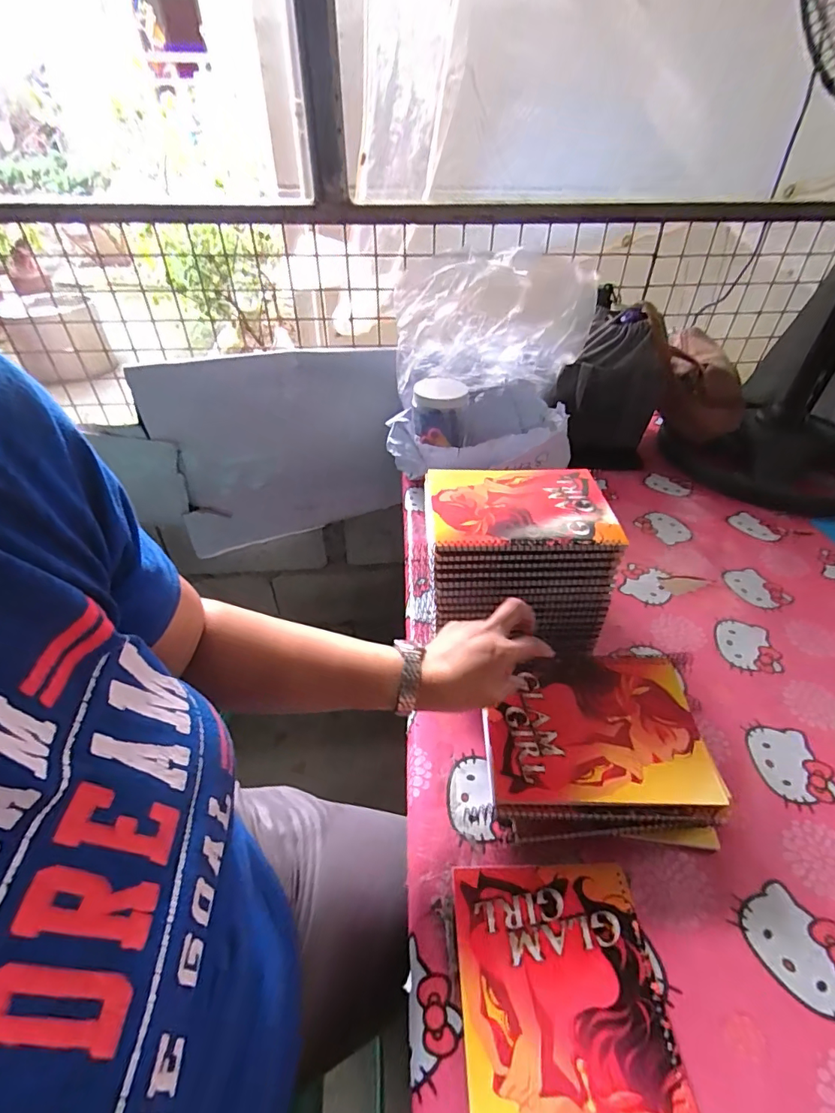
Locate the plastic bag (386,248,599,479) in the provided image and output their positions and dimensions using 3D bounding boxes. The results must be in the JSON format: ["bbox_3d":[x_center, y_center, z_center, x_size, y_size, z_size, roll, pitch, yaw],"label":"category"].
[{"bbox_3d":[0.121,-0.348,0.843,0.327,0.269,0.242,3,41,3],"label":"plastic bag"}]

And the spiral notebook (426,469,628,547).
[{"bbox_3d":[0.113,-0.060,0.539,0.196,0.016,0.148,0,41,0],"label":"spiral notebook"}]

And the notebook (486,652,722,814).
[{"bbox_3d":[0.169,0.163,0.461,0.199,0.012,0.150,-1,40,3],"label":"notebook"}]

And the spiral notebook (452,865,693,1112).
[{"bbox_3d":[0.105,0.335,0.337,0.144,0.010,0.198,-1,41,-2],"label":"spiral notebook"}]

